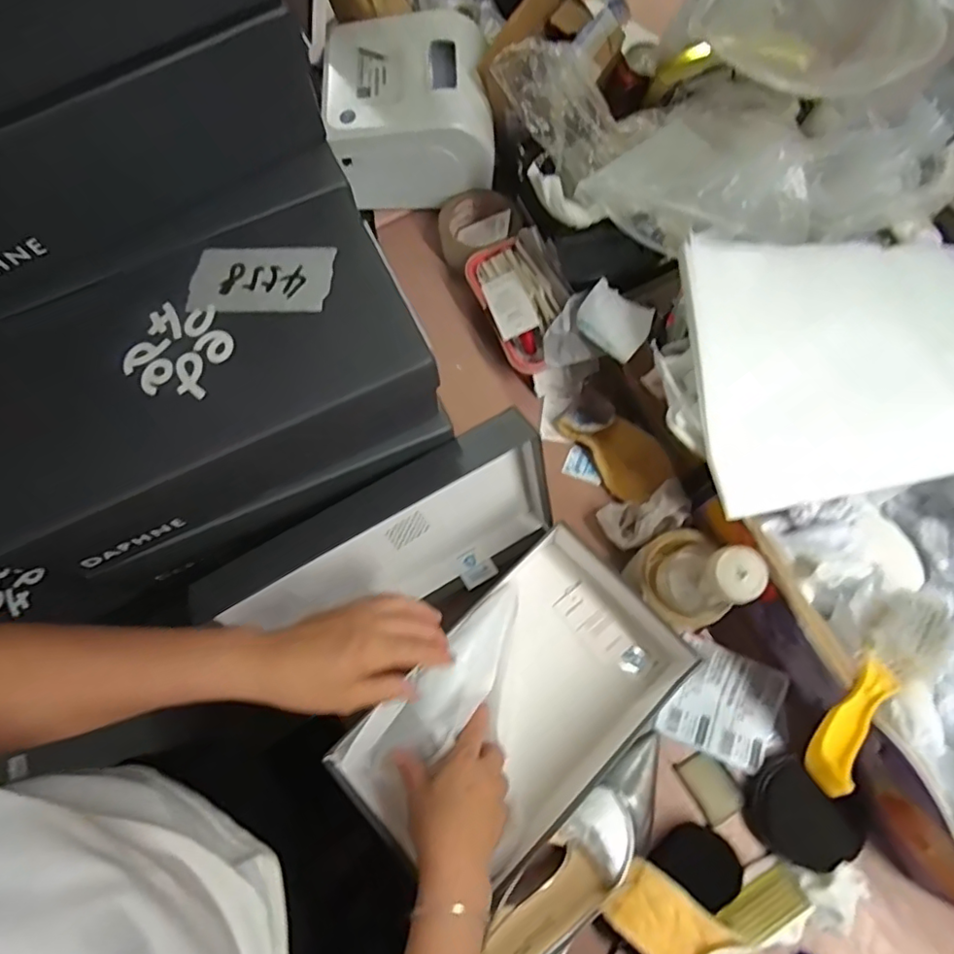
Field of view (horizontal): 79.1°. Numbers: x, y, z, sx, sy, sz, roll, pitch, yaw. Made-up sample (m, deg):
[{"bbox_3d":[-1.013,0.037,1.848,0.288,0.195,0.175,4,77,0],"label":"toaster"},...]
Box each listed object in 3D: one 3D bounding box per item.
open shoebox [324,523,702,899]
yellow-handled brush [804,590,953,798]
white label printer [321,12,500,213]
[{"bbox_3d":[0.043,0.221,0.541,0.318,0.086,0.194,-44,77,-10],"label":"open shoebox"},{"bbox_3d":[0.313,0.152,0.442,0.239,0.027,0.046,-30,74,-31],"label":"yellow-handled brush"},{"bbox_3d":[-0.078,-0.440,0.706,0.191,0.121,0.167,-8,74,-1],"label":"white label printer"}]

